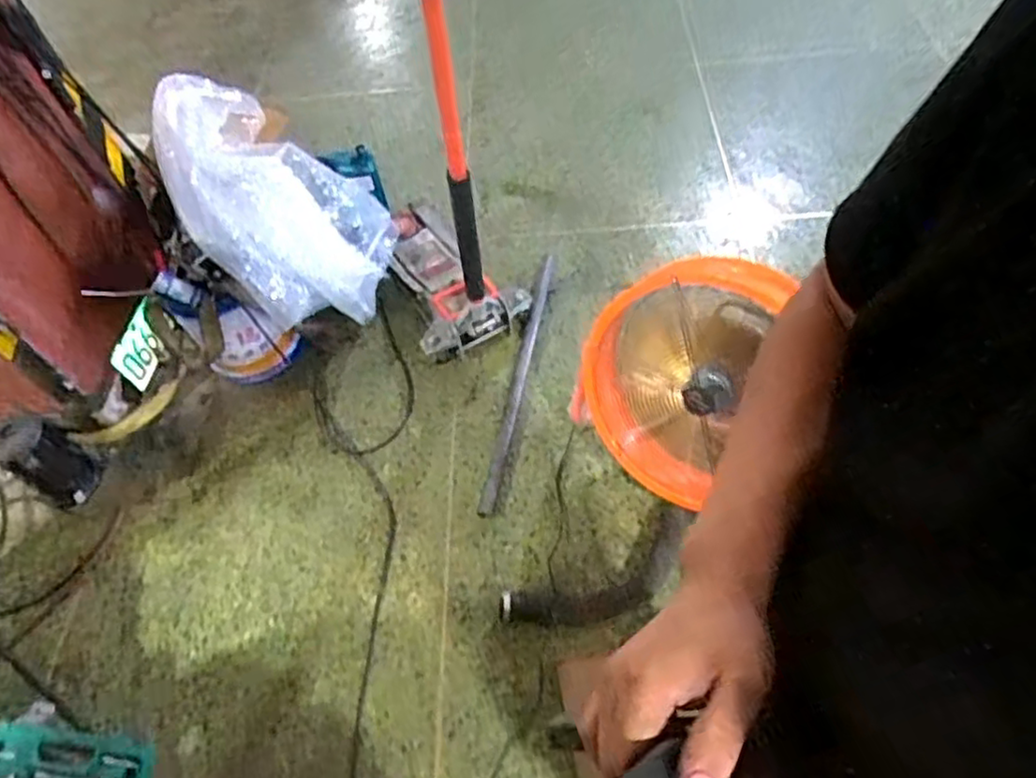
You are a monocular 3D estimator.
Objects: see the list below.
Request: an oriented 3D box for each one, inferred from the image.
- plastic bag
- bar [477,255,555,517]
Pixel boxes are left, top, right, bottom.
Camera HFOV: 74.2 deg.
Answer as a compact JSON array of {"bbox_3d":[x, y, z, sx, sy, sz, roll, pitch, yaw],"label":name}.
[{"bbox_3d":[-0.591,-0.491,1.785,0.500,0.497,0.572,-29,58,-14],"label":"plastic bag"},{"bbox_3d":[0.010,-0.043,1.883,0.038,0.030,0.864,8,55,9],"label":"bar"}]

